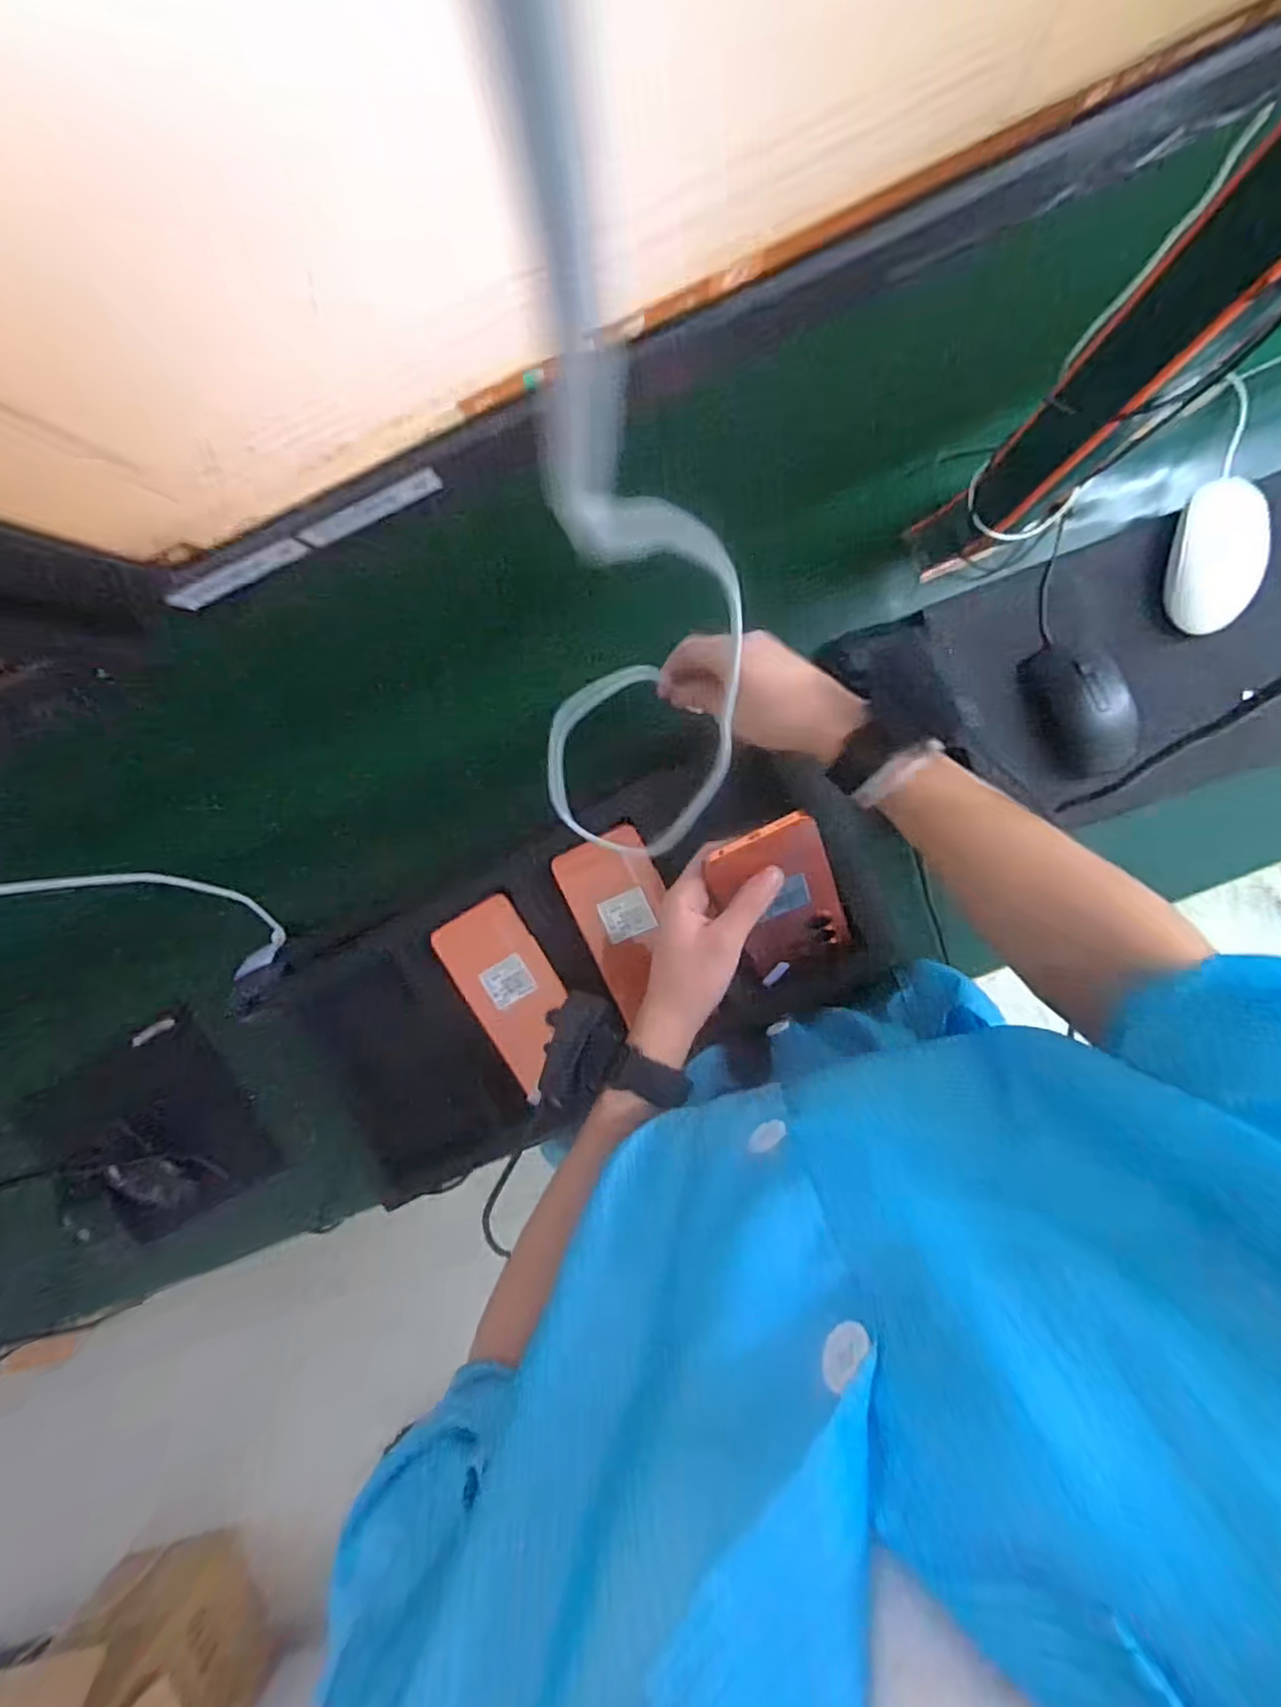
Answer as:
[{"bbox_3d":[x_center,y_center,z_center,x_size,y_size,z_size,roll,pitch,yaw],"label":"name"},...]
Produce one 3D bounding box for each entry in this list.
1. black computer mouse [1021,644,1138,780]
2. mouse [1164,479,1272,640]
[{"bbox_3d":[0.355,-0.117,0.555,0.069,0.030,0.105,-18,93,6],"label":"black computer mouse"},{"bbox_3d":[0.447,-0.228,0.539,0.056,0.052,0.106,3,95,4],"label":"mouse"}]

